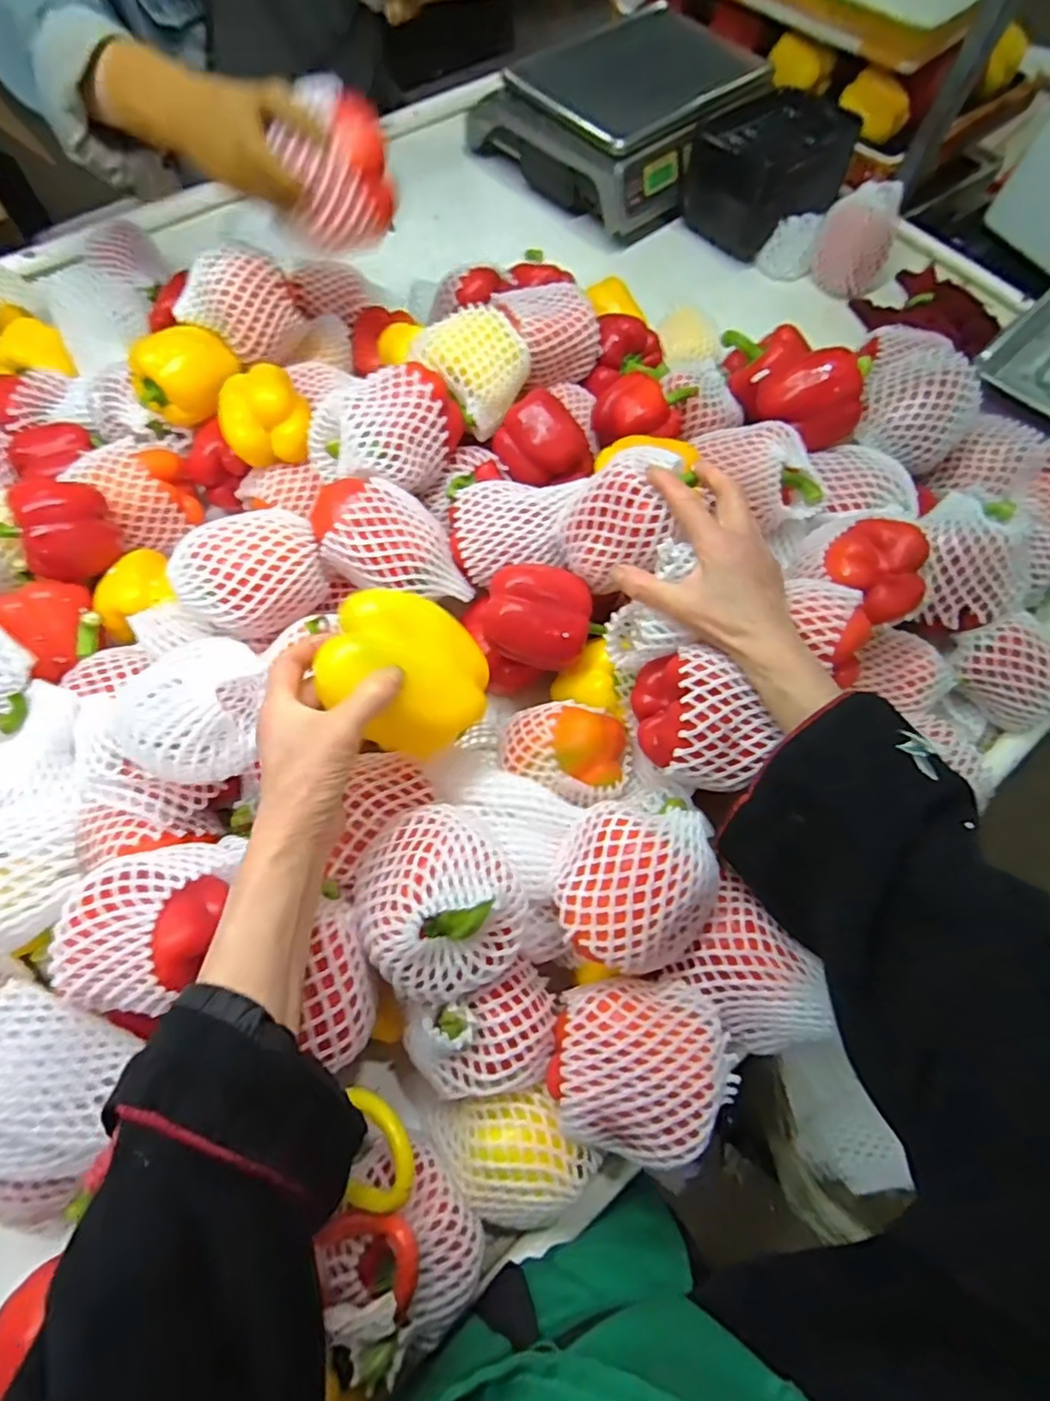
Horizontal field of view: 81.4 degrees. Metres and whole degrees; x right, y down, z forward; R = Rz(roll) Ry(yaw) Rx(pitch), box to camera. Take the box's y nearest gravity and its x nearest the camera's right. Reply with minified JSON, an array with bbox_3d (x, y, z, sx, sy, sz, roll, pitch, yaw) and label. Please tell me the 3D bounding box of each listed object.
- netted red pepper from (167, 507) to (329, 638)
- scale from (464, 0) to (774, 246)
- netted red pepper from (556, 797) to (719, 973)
[{"bbox_3d":[-0.213,-0.094,0.486,0.111,0.079,0.069,-26,70,-12],"label":"netted red pepper"},{"bbox_3d":[0.136,-0.838,0.872,0.326,0.129,0.344,37,70,13],"label":"scale"},{"bbox_3d":[0.073,0.119,0.393,0.106,0.070,0.102,1,67,-2],"label":"netted red pepper"}]

